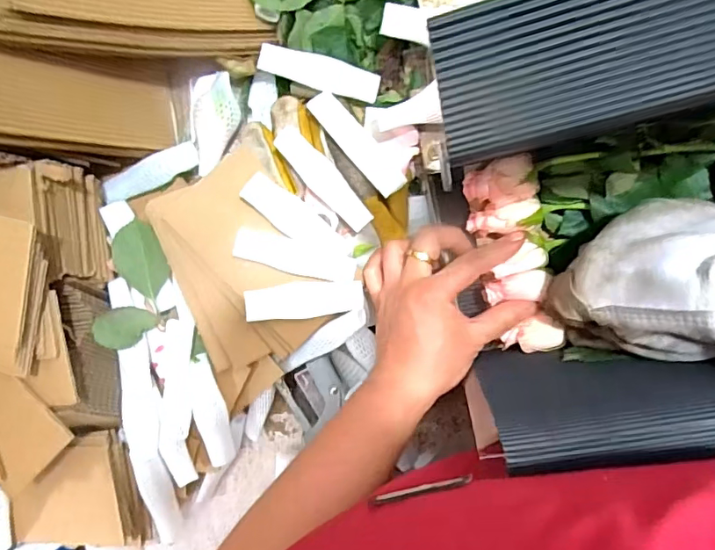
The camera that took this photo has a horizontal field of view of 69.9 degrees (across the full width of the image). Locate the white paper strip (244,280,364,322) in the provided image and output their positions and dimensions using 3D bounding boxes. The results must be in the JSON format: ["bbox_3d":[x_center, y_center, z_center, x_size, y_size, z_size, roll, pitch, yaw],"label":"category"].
[{"bbox_3d":[-0.039,0.019,0.381,0.087,0.008,0.026,-4,96,-17],"label":"white paper strip"}]

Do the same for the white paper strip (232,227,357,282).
[{"bbox_3d":[-0.046,-0.014,0.388,0.090,0.006,0.026,12,90,-13],"label":"white paper strip"}]

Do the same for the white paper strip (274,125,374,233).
[{"bbox_3d":[-0.025,-0.071,0.380,0.024,0.010,0.090,-44,92,7],"label":"white paper strip"}]

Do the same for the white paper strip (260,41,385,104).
[{"bbox_3d":[-0.028,-0.152,0.383,0.090,0.012,0.025,16,97,2],"label":"white paper strip"}]

